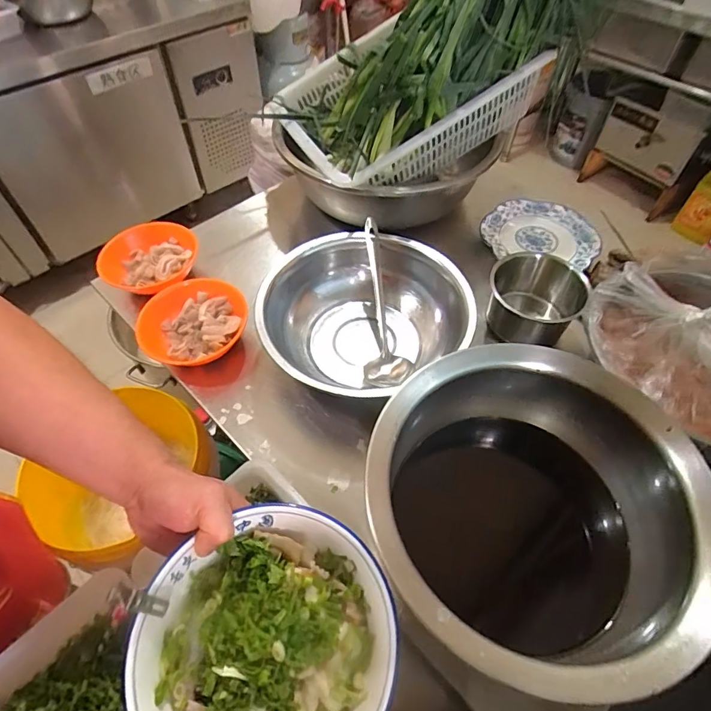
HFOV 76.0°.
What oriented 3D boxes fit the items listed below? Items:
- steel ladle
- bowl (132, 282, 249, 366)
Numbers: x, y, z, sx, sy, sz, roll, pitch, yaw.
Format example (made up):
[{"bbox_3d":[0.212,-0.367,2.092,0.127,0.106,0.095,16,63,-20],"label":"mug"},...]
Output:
[{"bbox_3d":[0.037,-0.079,0.661,0.061,0.063,0.255,-4,71,-2],"label":"steel ladle"},{"bbox_3d":[-0.225,-0.038,0.654,0.145,0.054,0.134,-11,55,-8],"label":"bowl"}]

